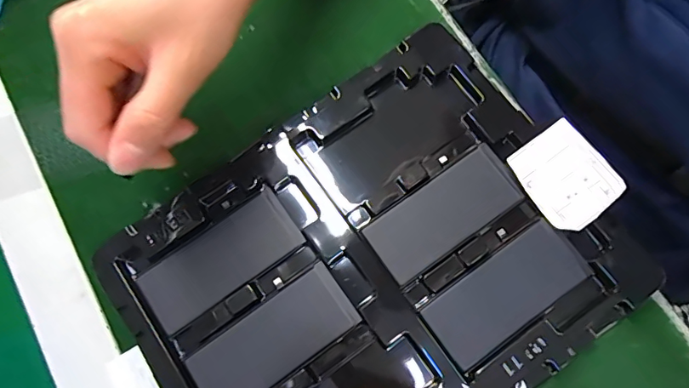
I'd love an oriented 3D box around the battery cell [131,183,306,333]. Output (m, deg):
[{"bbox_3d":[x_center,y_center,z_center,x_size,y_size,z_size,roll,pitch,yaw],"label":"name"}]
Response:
[{"bbox_3d":[-0.077,0.040,0.294,0.098,0.004,0.042,-35,77,-7],"label":"battery cell"}]

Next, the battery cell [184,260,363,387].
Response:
[{"bbox_3d":[-0.042,0.086,0.282,0.099,0.004,0.043,-35,77,-7],"label":"battery cell"}]

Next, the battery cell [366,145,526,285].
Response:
[{"bbox_3d":[0.062,0.011,0.298,0.096,0.004,0.043,-34,77,-7],"label":"battery cell"}]

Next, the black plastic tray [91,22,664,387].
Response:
[{"bbox_3d":[0.016,0.044,0.289,0.273,0.013,0.217,-37,77,-8],"label":"black plastic tray"}]

